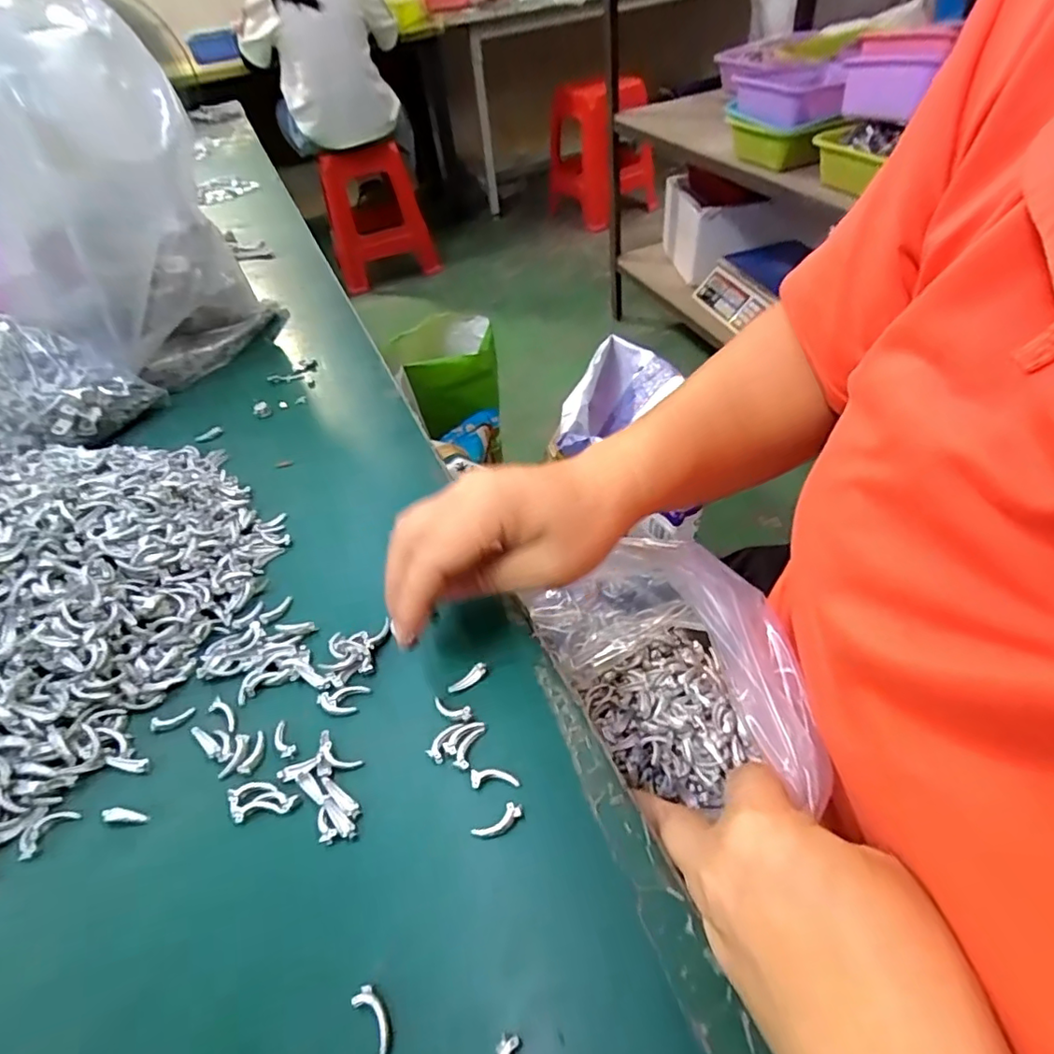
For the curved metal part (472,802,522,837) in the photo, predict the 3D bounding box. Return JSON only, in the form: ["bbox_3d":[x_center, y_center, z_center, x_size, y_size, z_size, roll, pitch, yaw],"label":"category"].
[{"bbox_3d":[-0.012,0.119,0.230,0.020,0.004,0.007,-26,49,-19],"label":"curved metal part"}]

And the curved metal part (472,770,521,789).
[{"bbox_3d":[-0.014,0.106,0.243,0.020,0.004,0.008,-5,45,1],"label":"curved metal part"}]

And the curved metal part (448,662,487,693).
[{"bbox_3d":[-0.029,0.073,0.276,0.021,0.005,0.006,-35,51,-9],"label":"curved metal part"}]

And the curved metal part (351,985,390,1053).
[{"bbox_3d":[-0.053,0.167,0.192,0.011,0.004,0.021,-21,48,-10],"label":"curved metal part"}]

